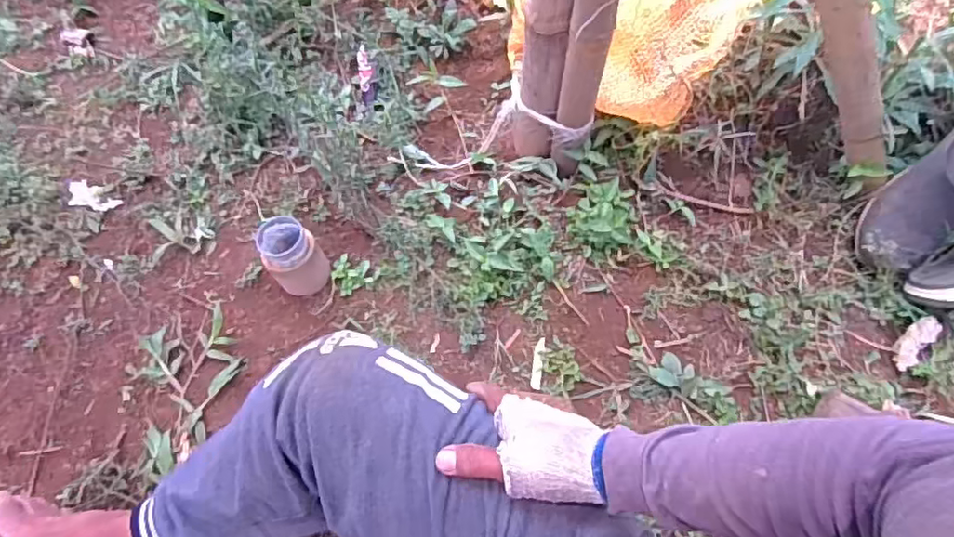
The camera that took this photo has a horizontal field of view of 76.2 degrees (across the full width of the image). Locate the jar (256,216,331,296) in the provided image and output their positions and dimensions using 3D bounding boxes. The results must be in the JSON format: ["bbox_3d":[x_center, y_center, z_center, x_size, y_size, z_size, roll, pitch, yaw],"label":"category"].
[{"bbox_3d":[-0.265,-0.016,0.875,0.077,0.078,0.093,-37,64,-16],"label":"jar"}]

